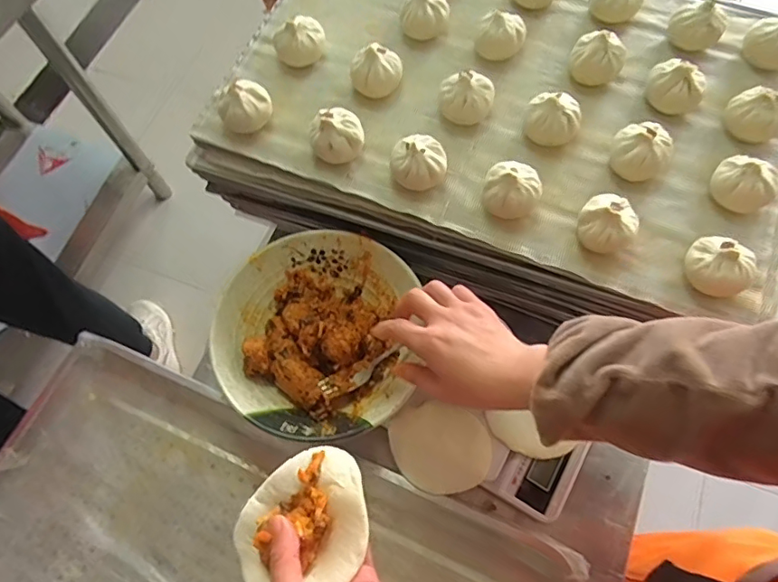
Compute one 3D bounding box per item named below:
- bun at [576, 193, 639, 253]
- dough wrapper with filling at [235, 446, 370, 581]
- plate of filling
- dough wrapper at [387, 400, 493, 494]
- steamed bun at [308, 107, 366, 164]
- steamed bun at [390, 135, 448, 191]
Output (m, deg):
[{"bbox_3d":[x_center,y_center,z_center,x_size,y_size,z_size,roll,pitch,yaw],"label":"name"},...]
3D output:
[{"bbox_3d":[0.202,-0.063,0.486,0.052,0.039,0.050,29,71,13],"label":"bun"},{"bbox_3d":[-0.060,0.155,0.357,0.089,0.022,0.086,-1,67,1],"label":"dough wrapper with filling"},{"bbox_3d":[-0.072,0.047,0.563,0.211,0.062,0.218,0,67,2],"label":"plate of filling"},{"bbox_3d":[0.050,0.158,0.530,0.102,0.010,0.084,19,88,10],"label":"dough wrapper"},{"bbox_3d":[-0.054,-0.160,0.538,0.057,0.042,0.051,-8,67,-2],"label":"steamed bun"},{"bbox_3d":[0.029,-0.128,0.522,0.056,0.038,0.050,5,67,4],"label":"steamed bun"}]

